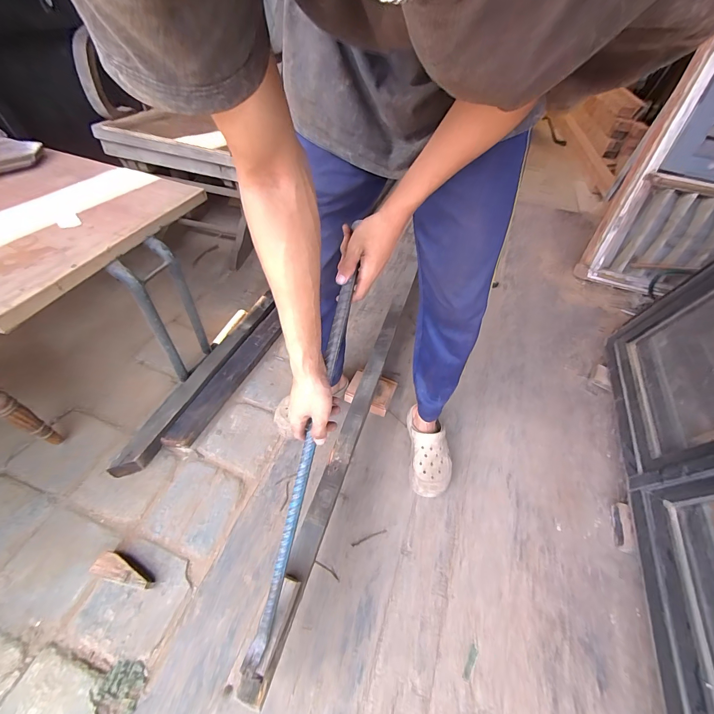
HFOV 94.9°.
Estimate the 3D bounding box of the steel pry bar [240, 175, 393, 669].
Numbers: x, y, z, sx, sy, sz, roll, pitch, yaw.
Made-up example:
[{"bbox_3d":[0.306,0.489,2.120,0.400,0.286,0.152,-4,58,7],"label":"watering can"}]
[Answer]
[{"bbox_3d":[-0.077,0.149,0.499,0.023,0.027,0.708,15,94,5],"label":"steel pry bar"}]

